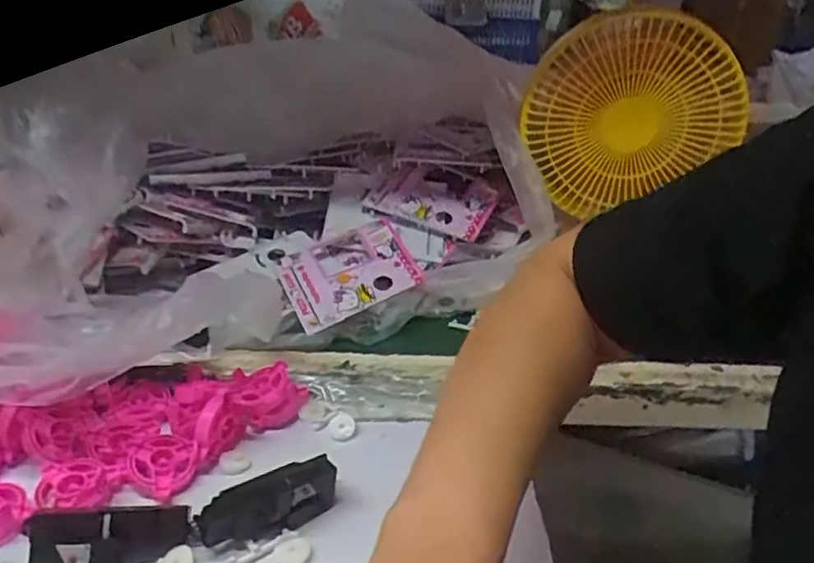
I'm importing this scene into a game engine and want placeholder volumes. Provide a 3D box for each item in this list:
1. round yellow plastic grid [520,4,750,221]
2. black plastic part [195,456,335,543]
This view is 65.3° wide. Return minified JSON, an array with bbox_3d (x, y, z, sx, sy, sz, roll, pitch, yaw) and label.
[{"bbox_3d":[0.222,-0.163,0.630,0.202,0.188,0.037,9,26,13],"label":"round yellow plastic grid"},{"bbox_3d":[-0.094,0.151,0.436,0.091,0.032,0.034,-14,31,-32],"label":"black plastic part"}]

